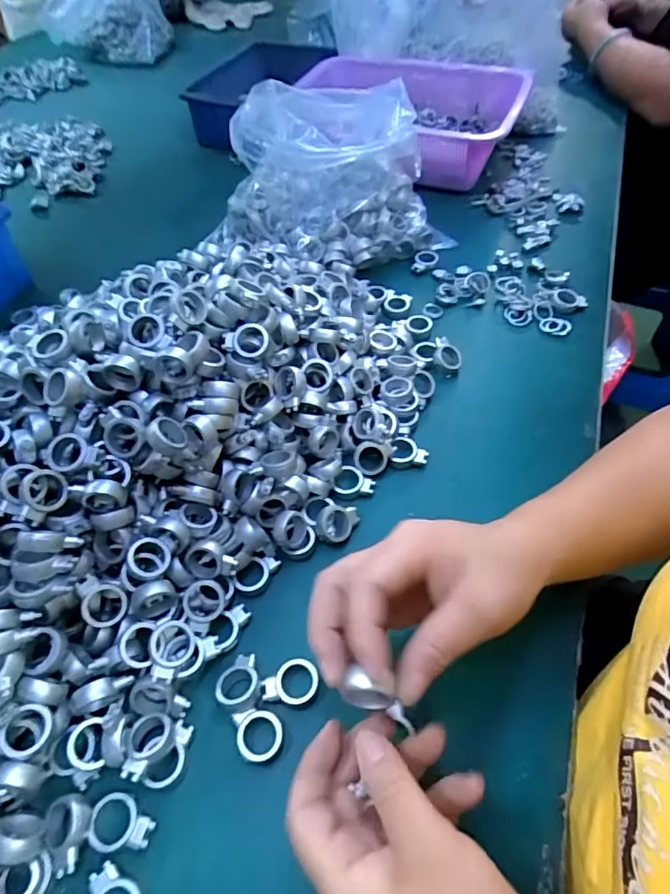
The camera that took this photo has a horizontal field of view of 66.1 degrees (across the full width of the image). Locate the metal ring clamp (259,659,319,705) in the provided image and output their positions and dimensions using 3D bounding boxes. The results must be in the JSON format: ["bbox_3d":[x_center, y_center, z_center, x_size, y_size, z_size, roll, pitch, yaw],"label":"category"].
[{"bbox_3d":[-0.027,0.141,0.311,0.034,0.004,0.026,3,53,5],"label":"metal ring clamp"}]

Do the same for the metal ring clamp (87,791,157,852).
[{"bbox_3d":[-0.112,0.198,0.272,0.032,0.005,0.025,2,53,4],"label":"metal ring clamp"}]

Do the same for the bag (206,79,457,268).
[{"bbox_3d":[-0.008,-0.285,0.540,0.223,0.146,0.153,-22,55,-13],"label":"bag"}]

